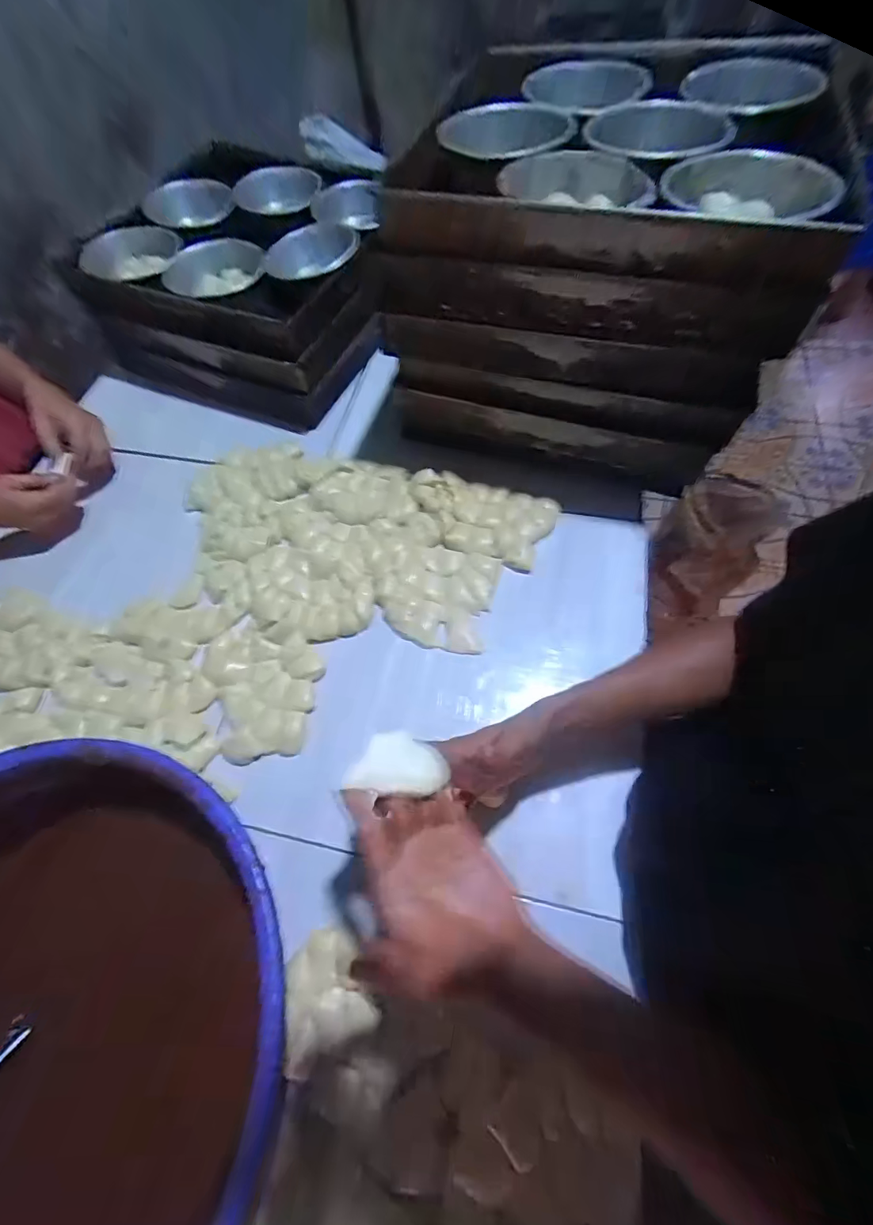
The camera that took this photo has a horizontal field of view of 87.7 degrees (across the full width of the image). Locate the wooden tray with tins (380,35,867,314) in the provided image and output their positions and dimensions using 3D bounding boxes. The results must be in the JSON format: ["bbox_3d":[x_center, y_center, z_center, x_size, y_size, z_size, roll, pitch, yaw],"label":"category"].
[{"bbox_3d":[0.204,-0.536,0.519,0.418,0.065,0.475,12,65,11],"label":"wooden tray with tins"}]

